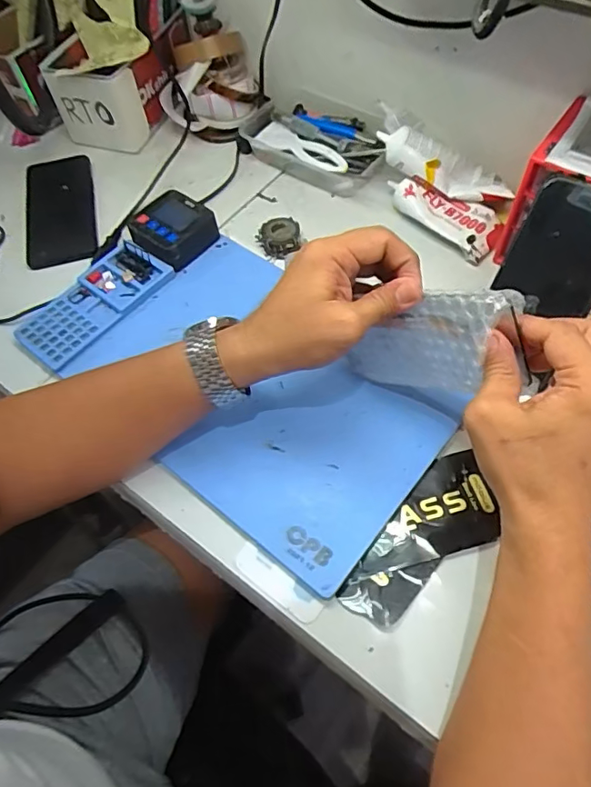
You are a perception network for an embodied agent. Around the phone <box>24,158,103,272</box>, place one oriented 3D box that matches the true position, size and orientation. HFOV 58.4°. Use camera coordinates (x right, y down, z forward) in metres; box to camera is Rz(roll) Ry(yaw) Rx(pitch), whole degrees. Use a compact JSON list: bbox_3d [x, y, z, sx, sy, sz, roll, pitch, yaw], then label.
[{"bbox_3d":[-0.270,-0.212,0.608,0.084,0.016,0.173,-16,59,-5],"label":"phone"}]

